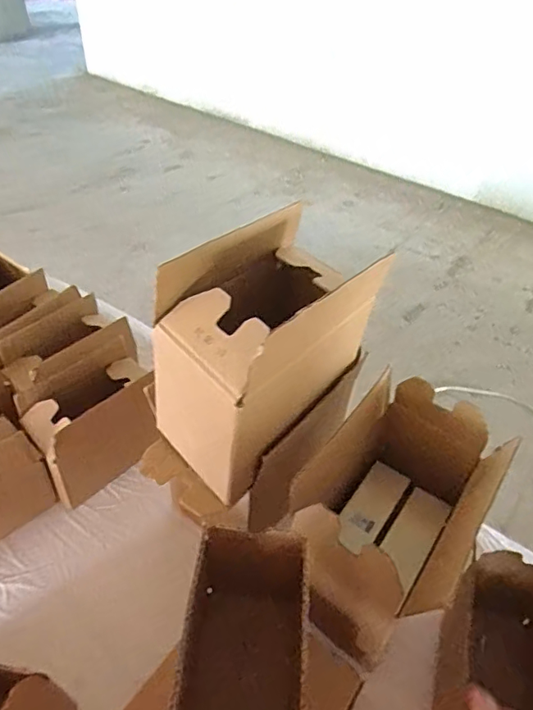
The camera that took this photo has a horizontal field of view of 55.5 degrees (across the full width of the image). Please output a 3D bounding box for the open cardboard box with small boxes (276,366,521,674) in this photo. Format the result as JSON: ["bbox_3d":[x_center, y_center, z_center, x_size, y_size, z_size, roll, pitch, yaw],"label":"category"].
[{"bbox_3d":[0.138,0.184,0.591,0.145,0.199,0.259,27,47,24],"label":"open cardboard box with small boxes"}]

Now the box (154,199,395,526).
[{"bbox_3d":[-0.001,-0.005,0.553,0.145,0.223,0.236,32,49,27],"label":"box"}]

